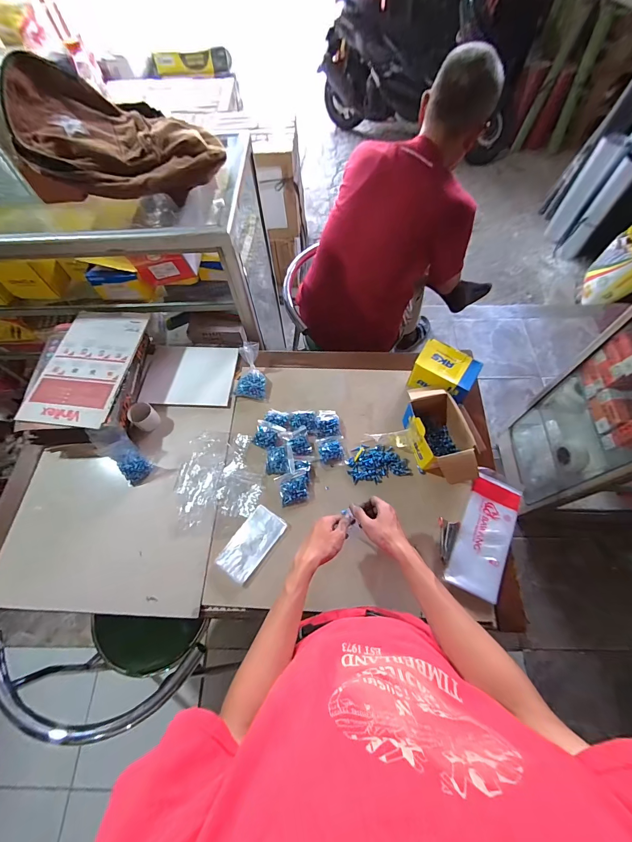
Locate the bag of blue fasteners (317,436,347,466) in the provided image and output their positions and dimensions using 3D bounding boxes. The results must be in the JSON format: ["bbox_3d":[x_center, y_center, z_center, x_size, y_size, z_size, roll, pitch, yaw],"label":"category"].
[{"bbox_3d":[0.040,0.073,0.829,0.065,0.025,0.072,-10,65,-2],"label":"bag of blue fasteners"}]

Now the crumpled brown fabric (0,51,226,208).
[{"bbox_3d":[-0.438,-0.620,0.722,0.420,0.199,0.209,-23,66,-8],"label":"crumpled brown fabric"}]

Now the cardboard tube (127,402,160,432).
[{"bbox_3d":[-0.437,-0.007,0.858,0.057,0.072,0.053,-40,70,-15],"label":"cardboard tube"}]

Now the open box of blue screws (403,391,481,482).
[{"bbox_3d":[0.287,0.037,0.793,0.111,0.107,0.229,-13,65,-4],"label":"open box of blue screws"}]

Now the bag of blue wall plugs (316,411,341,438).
[{"bbox_3d":[0.031,0.002,0.865,0.060,0.030,0.079,-4,65,1],"label":"bag of blue wall plugs"}]

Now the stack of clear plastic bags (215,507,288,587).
[{"bbox_3d":[-0.143,0.273,0.750,0.084,0.011,0.155,32,70,16],"label":"stack of clear plastic bags"}]

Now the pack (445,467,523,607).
[{"bbox_3d":[0.379,0.243,0.743,0.108,0.013,0.271,24,68,13],"label":"pack"}]

